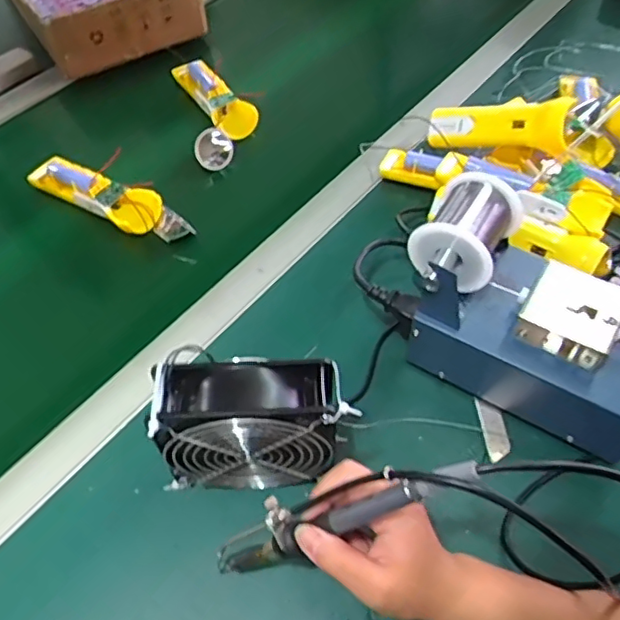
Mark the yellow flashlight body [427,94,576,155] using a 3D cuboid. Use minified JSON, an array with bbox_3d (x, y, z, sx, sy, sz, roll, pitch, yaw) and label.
[{"bbox_3d":[0.200,-0.196,0.629,0.043,0.049,0.164,-43,36,-26],"label":"yellow flashlight body"}]

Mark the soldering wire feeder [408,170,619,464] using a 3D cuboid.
[{"bbox_3d":[0.177,0.002,0.467,0.207,0.123,0.117,31,60,22],"label":"soldering wire feeder"}]

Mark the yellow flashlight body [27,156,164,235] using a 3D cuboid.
[{"bbox_3d":[-0.238,-0.130,0.655,0.182,0.023,0.051,25,58,19],"label":"yellow flashlight body"}]

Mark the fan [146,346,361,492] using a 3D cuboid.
[{"bbox_3d":[-0.040,0.084,0.427,0.135,0.123,0.057,-4,53,-1],"label":"fan"}]

